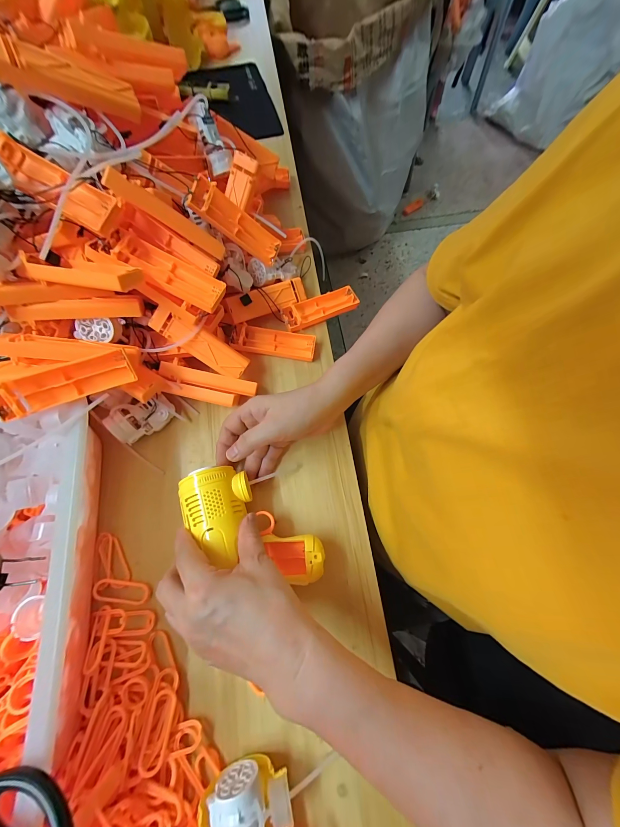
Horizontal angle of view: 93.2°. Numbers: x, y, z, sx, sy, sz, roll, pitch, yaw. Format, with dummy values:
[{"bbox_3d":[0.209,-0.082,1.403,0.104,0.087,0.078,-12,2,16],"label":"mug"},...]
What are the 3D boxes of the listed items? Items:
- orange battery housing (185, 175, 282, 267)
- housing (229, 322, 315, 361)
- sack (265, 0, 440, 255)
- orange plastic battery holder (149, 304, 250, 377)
[{"bbox_3d":[-0.082,-0.218,0.338,0.110,0.024,0.031,21,65,-41],"label":"orange battery housing"},{"bbox_3d":[-0.047,-0.095,0.385,0.106,0.023,0.034,6,71,2],"label":"housing"},{"bbox_3d":[0.129,-0.975,1.016,0.483,0.642,0.406,-14,72,-5],"label":"sack"},{"bbox_3d":[-0.121,-0.076,0.325,0.107,0.011,0.033,32,103,-18],"label":"orange plastic battery holder"}]

